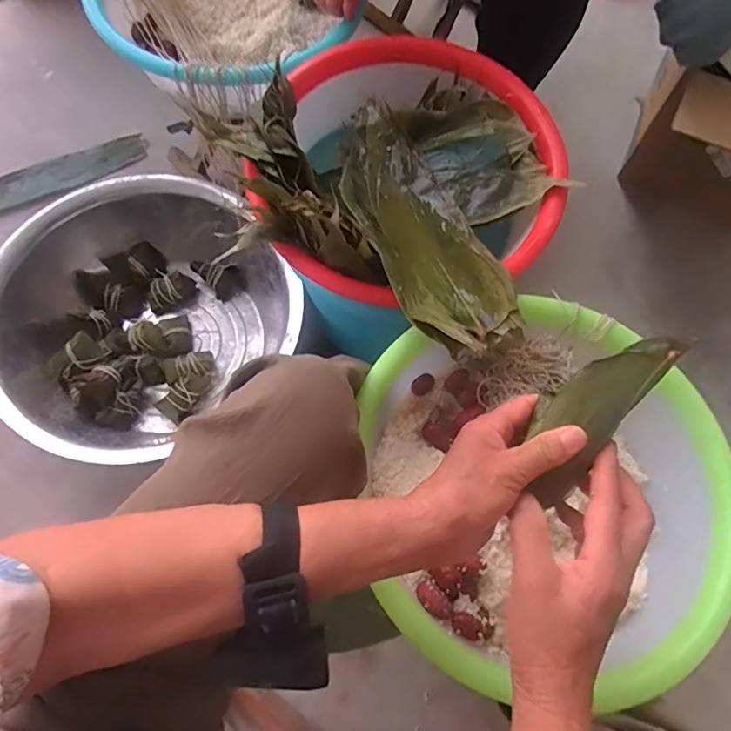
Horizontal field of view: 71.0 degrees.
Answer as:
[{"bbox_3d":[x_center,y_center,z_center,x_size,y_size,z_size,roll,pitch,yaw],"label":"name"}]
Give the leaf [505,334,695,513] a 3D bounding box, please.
[{"bbox_3d":[0.145,0.031,0.339,0.051,0.014,0.134,35,108,11],"label":"leaf"}]

